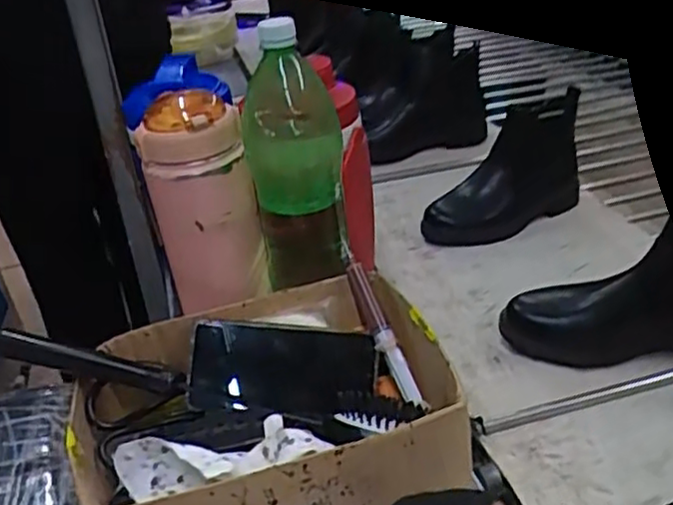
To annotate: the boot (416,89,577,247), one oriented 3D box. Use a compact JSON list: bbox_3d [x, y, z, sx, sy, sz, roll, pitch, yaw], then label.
[{"bbox_3d":[0.230,-0.111,0.931,0.231,0.157,0.098,-24,35,-27],"label":"boot"}]

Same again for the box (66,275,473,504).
[{"bbox_3d":[-0.056,0.130,0.557,0.284,0.095,0.201,-15,30,-10],"label":"box"}]

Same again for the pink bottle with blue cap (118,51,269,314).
[{"bbox_3d":[-0.129,-0.056,0.650,0.093,0.219,0.096,-15,30,-9],"label":"pink bottle with blue cap"}]

